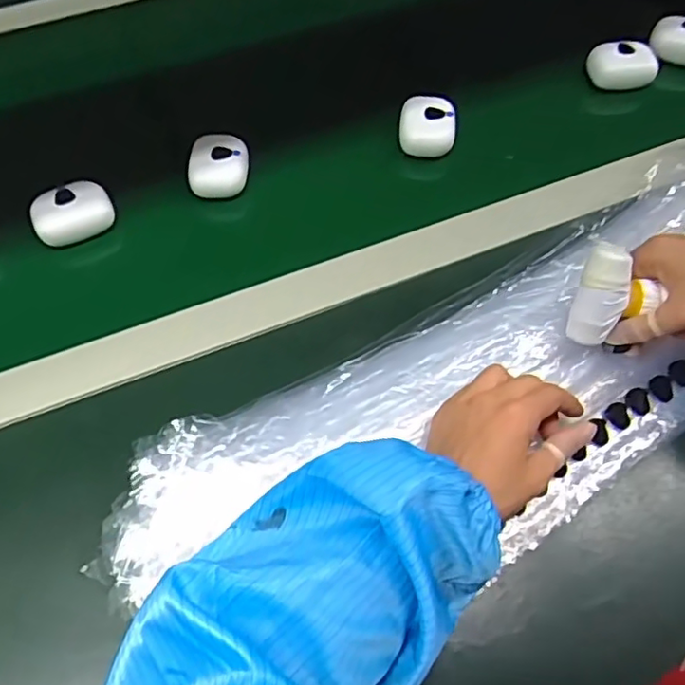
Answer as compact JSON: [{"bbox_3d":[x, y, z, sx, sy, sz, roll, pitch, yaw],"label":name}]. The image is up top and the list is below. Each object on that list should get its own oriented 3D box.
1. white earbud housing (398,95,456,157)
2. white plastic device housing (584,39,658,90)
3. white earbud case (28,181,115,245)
[{"bbox_3d":[0.074,-0.188,0.538,0.048,0.027,0.045,7,60,5],"label":"white earbud housing"},{"bbox_3d":[0.264,-0.259,0.583,0.063,0.038,0.034,-7,60,-3],"label":"white plastic device housing"},{"bbox_3d":[-0.214,-0.102,0.493,0.060,0.030,0.041,-28,63,-14],"label":"white earbud case"}]

